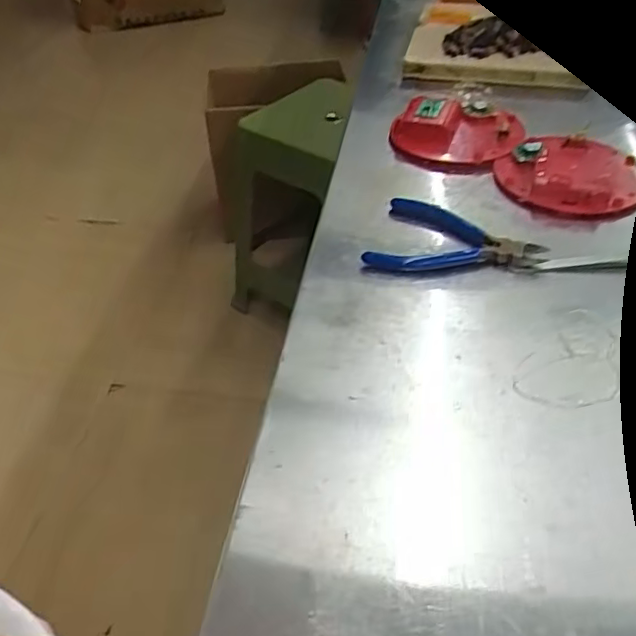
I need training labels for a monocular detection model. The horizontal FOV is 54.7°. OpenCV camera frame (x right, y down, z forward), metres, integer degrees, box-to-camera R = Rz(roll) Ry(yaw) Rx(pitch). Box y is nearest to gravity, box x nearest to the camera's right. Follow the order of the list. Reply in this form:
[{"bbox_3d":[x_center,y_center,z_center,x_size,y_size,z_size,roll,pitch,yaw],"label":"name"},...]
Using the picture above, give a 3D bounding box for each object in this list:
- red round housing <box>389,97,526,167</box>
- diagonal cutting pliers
[{"bbox_3d":[0.130,-0.175,0.572,0.111,0.031,0.083,13,46,19],"label":"red round housing"},{"bbox_3d":[0.104,-0.058,0.458,0.120,0.011,0.082,10,44,13],"label":"diagonal cutting pliers"}]

